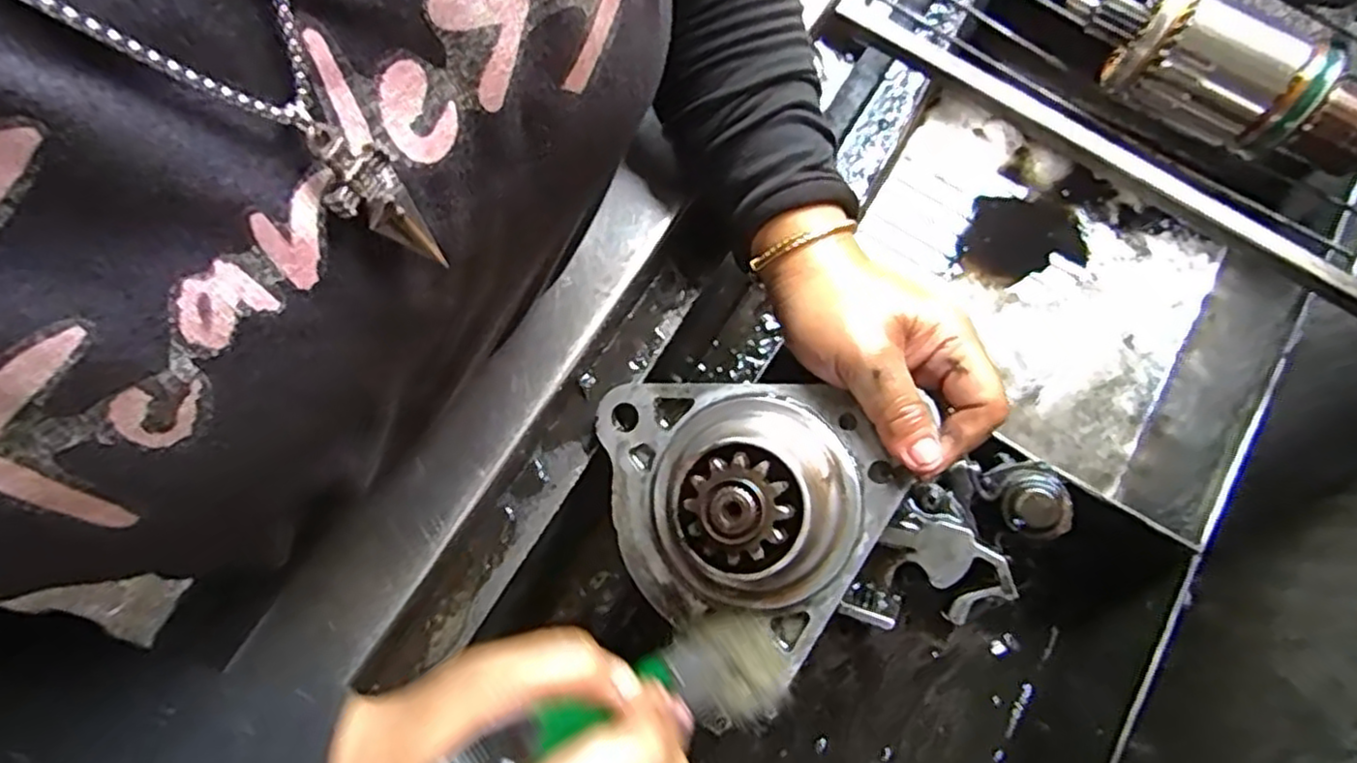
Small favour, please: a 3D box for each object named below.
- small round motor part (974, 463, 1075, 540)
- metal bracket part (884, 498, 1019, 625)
[{"bbox_3d":[0.168,0.058,0.352,0.030,0.021,0.036,-12,77,-5],"label":"small round motor part"},{"bbox_3d":[0.126,0.082,0.341,0.035,0.013,0.057,-40,80,6],"label":"metal bracket part"}]

